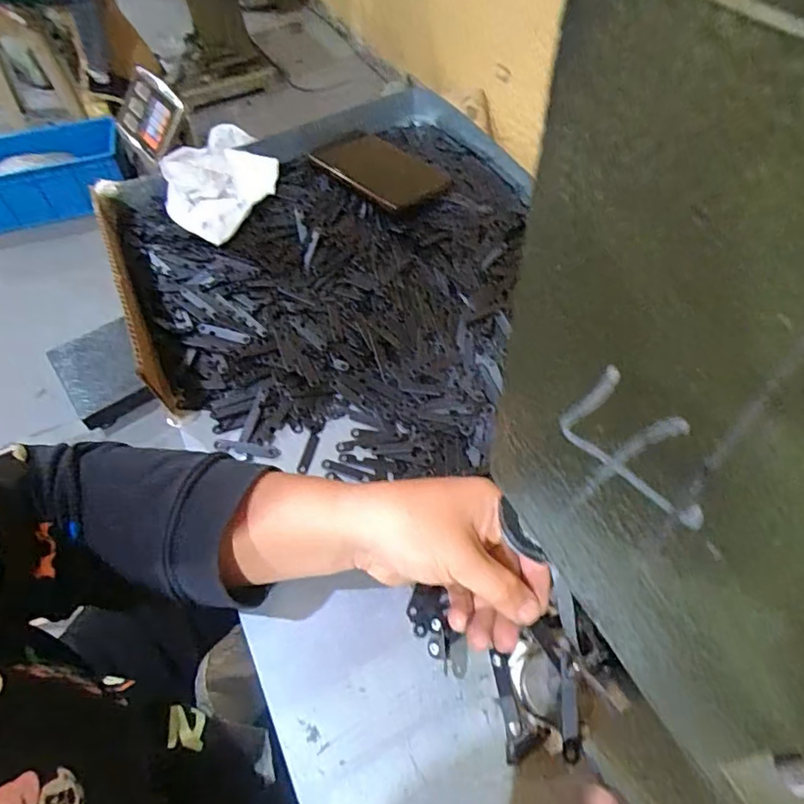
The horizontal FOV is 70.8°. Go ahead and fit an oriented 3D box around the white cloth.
[{"bbox_3d":[-0.183,-0.225,0.576,0.081,0.057,0.111,33,62,25],"label":"white cloth"}]

